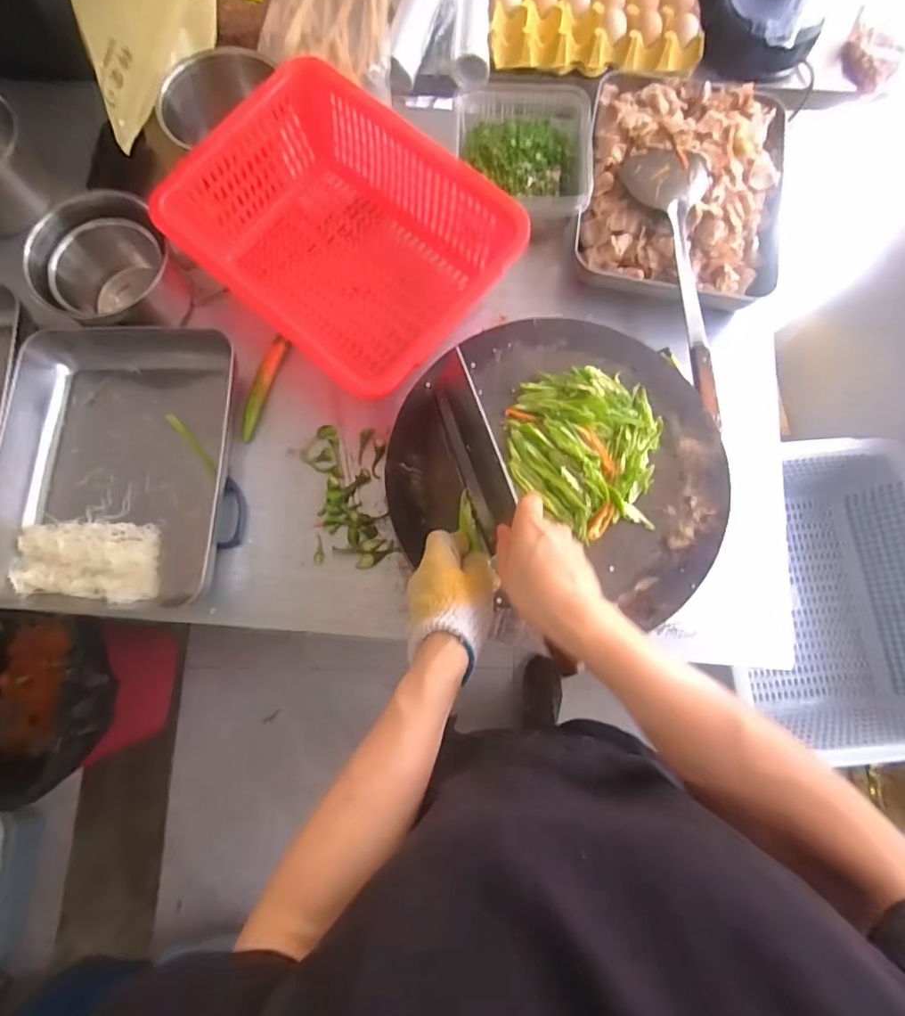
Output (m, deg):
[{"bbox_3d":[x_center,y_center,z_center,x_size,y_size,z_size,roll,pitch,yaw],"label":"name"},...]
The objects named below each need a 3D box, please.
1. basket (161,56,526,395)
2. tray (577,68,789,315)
[{"bbox_3d":[-0.119,-0.285,0.606,0.333,0.119,0.249,41,79,9],"label":"basket"},{"bbox_3d":[0.279,-0.384,0.656,0.235,0.075,0.301,10,76,2],"label":"tray"}]

